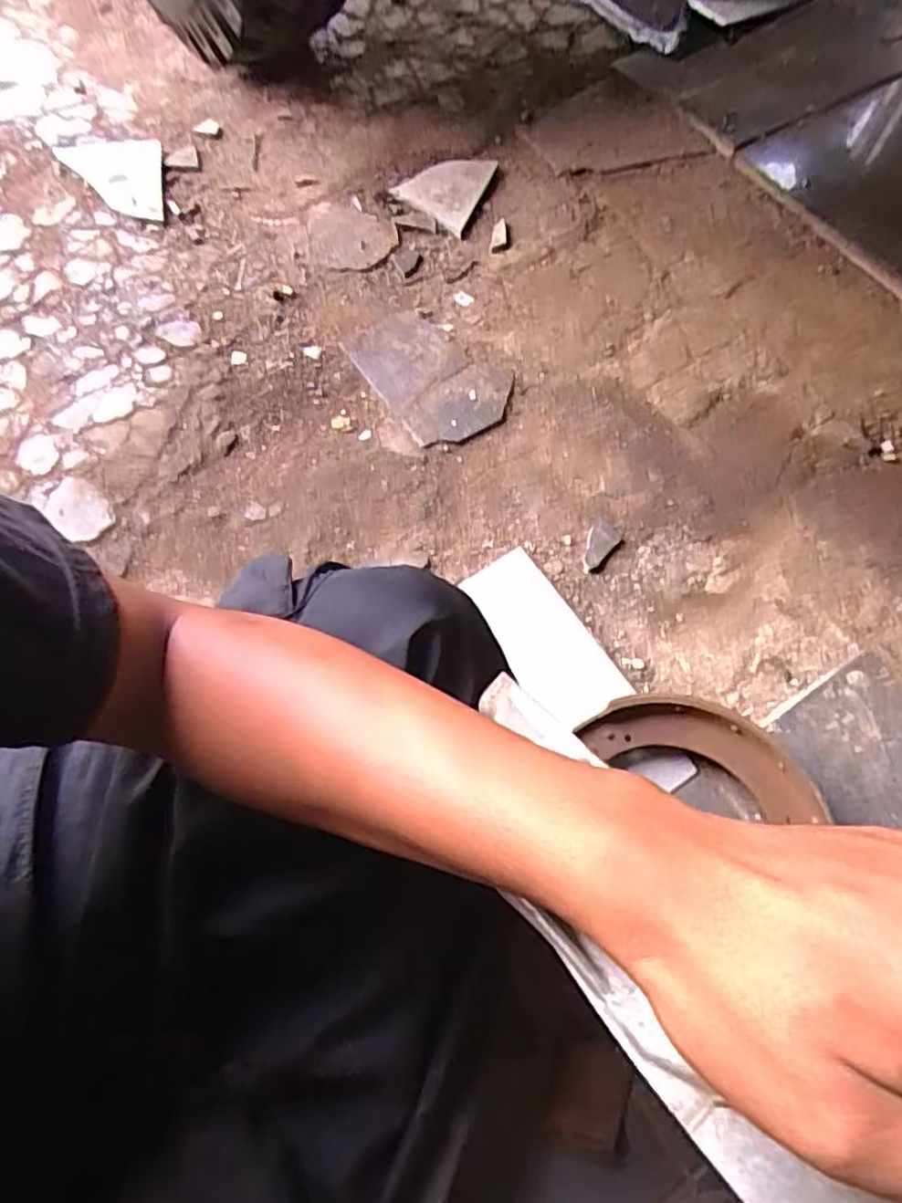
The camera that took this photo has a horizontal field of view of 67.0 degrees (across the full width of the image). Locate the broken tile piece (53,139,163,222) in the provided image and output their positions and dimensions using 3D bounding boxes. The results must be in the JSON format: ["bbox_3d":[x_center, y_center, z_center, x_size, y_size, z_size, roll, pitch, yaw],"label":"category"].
[{"bbox_3d":[-0.433,-0.533,0.867,0.128,0.009,0.135,-8,76,1],"label":"broken tile piece"}]

